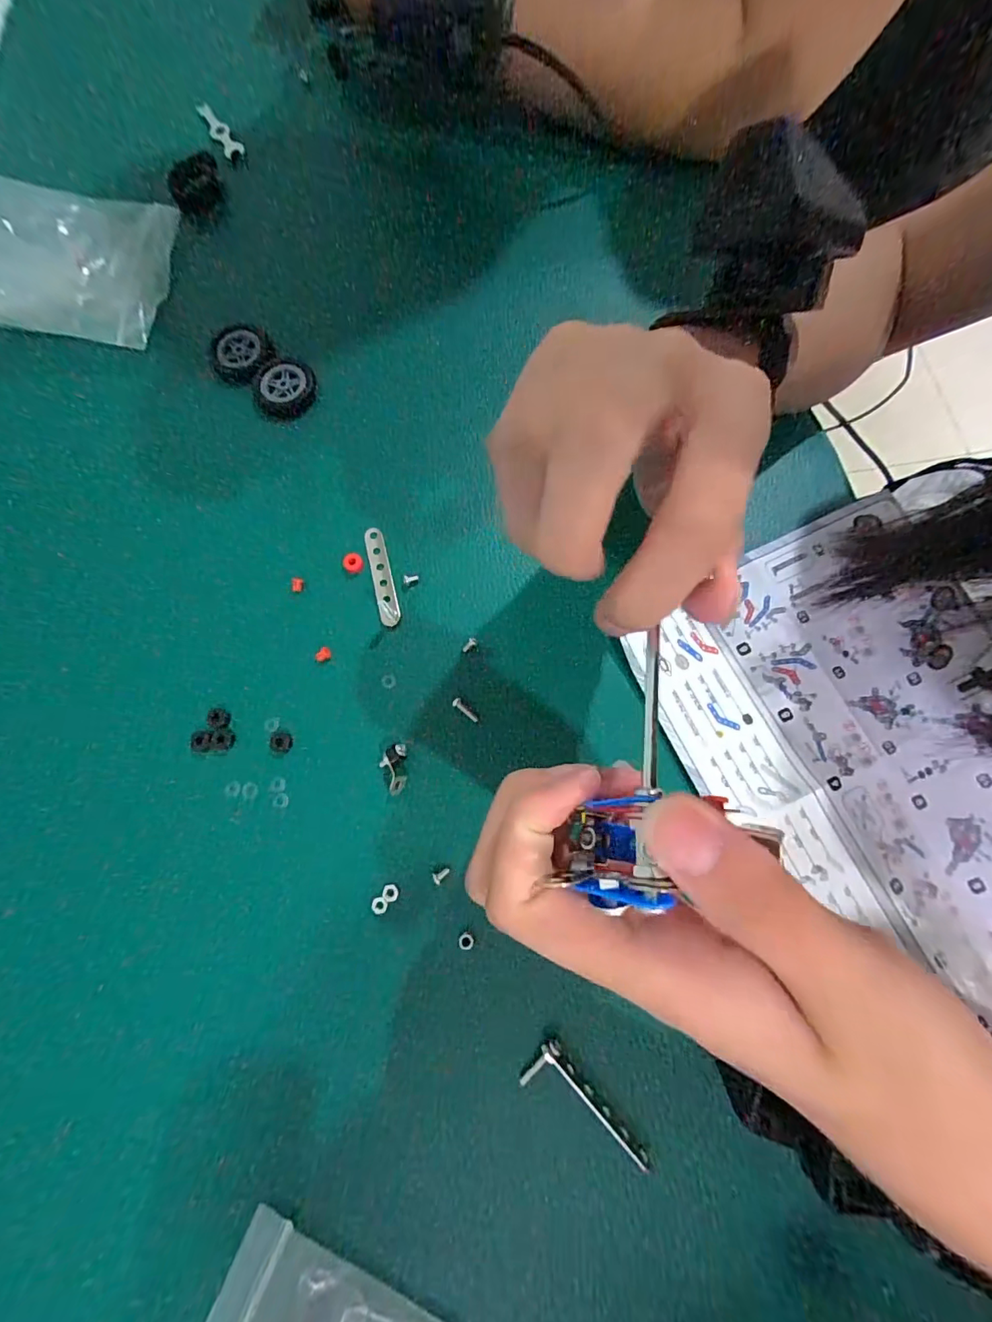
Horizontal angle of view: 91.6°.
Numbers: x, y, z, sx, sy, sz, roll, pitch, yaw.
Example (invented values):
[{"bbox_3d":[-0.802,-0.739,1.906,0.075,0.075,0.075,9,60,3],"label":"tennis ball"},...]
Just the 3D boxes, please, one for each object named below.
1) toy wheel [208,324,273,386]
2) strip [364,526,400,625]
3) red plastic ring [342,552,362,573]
[{"bbox_3d":[-0.161,-0.192,0.302,0.037,0.011,0.037,0,75,1],"label":"toy wheel"},{"bbox_3d":[-0.062,-0.047,0.260,0.011,0.004,0.058,-15,76,-3],"label":"strip"},{"bbox_3d":[-0.078,-0.053,0.262,0.010,0.005,0.009,-12,75,-2],"label":"red plastic ring"}]

